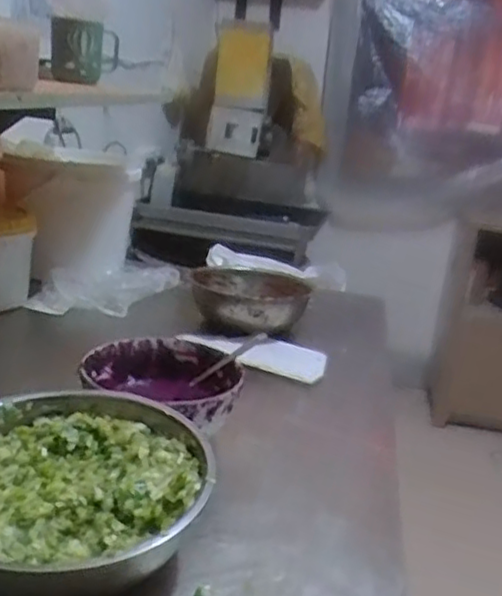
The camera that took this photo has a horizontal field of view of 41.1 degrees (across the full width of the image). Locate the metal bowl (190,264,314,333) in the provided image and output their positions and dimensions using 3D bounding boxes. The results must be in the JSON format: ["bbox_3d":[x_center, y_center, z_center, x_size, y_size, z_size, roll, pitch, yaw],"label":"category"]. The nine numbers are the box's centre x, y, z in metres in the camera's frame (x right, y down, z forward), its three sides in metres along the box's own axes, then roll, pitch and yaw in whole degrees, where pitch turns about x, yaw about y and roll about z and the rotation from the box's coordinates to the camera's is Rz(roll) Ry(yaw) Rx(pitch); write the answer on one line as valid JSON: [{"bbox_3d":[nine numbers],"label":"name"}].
[{"bbox_3d":[-0.003,0.012,1.160,0.189,0.082,0.180,7,15,-2],"label":"metal bowl"}]

